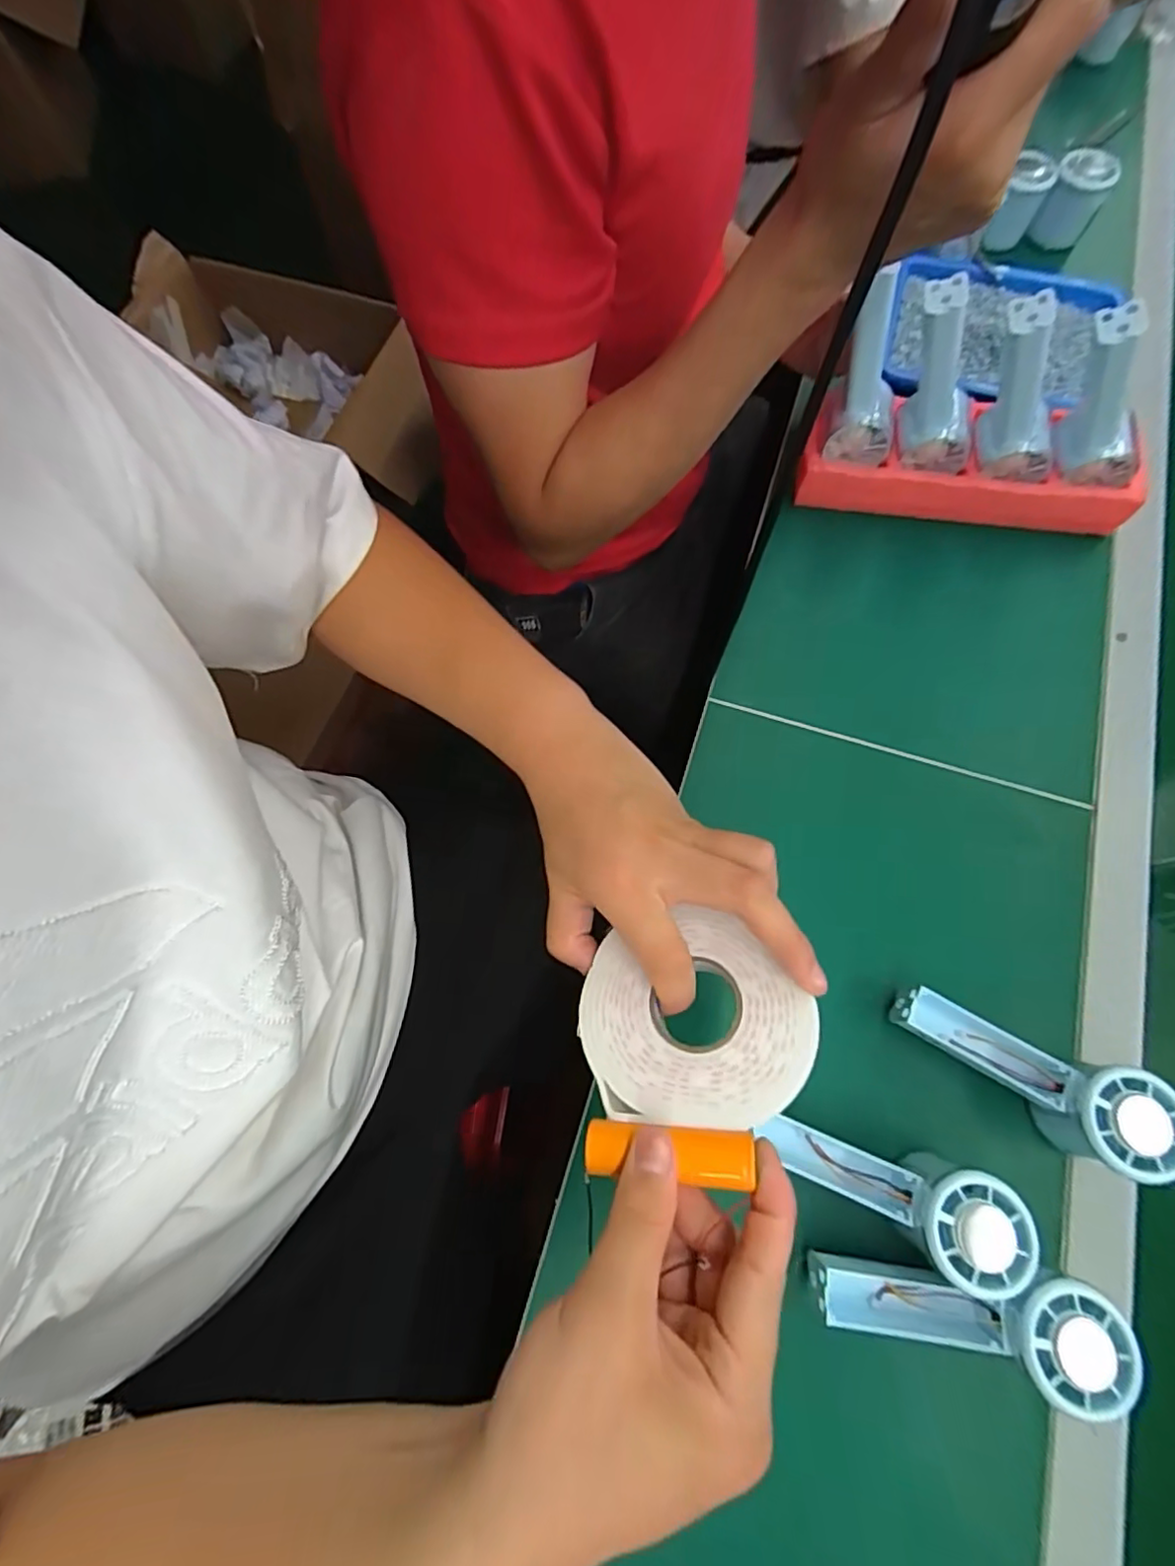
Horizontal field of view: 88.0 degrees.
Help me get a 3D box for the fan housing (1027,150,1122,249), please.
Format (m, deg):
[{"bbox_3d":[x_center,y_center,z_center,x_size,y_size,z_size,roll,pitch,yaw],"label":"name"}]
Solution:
[{"bbox_3d":[0.526,-0.633,0.659,0.056,0.054,0.064,34,75,11],"label":"fan housing"}]

